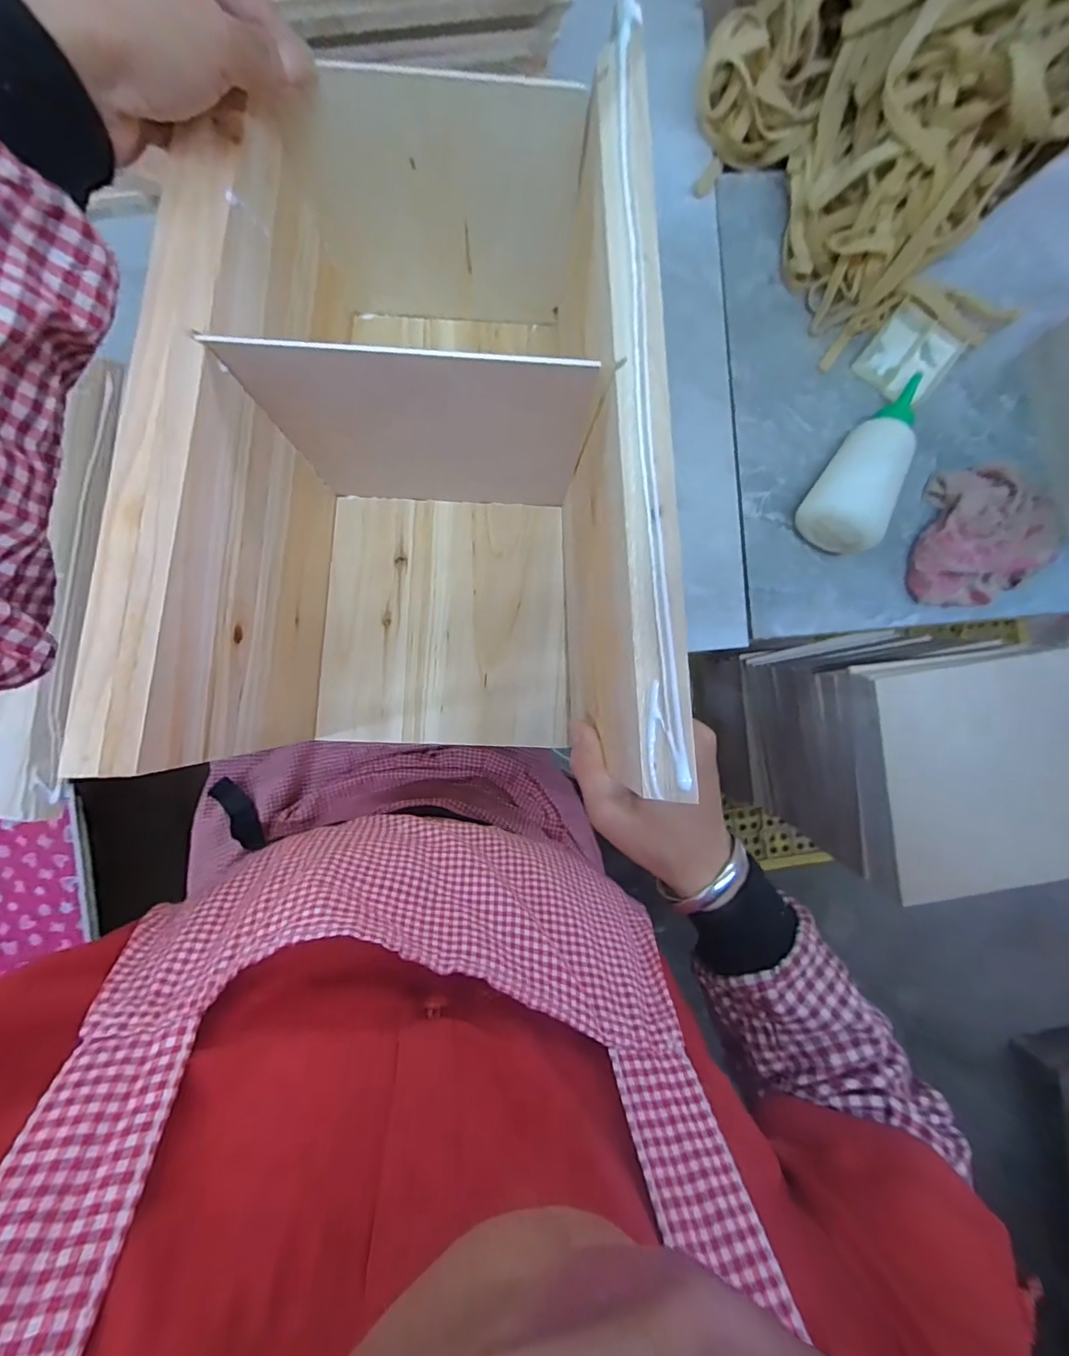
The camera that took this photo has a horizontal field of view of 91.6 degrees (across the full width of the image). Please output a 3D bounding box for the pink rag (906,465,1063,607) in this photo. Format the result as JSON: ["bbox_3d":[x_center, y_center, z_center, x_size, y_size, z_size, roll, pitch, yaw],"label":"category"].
[{"bbox_3d":[0.388,-0.117,0.445,0.115,0.039,0.116,11,91,-2],"label":"pink rag"}]

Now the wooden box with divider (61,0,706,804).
[{"bbox_3d":[-0.059,-0.128,0.322,0.236,0.214,0.356,1,91,-2],"label":"wooden box with divider"}]

